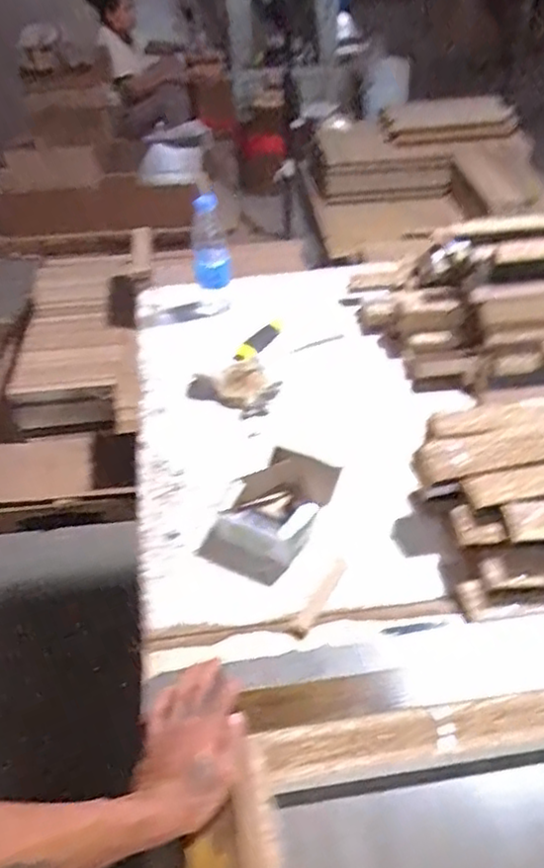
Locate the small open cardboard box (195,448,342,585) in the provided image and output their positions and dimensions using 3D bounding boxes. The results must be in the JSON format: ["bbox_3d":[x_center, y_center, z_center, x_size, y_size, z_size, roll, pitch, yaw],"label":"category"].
[{"bbox_3d":[0.002,0.096,0.873,0.114,0.051,0.184,25,49,26],"label":"small open cardboard box"}]

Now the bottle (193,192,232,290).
[{"bbox_3d":[-0.107,-0.343,1.197,0.066,0.156,0.075,-5,41,-1],"label":"bottle"}]

